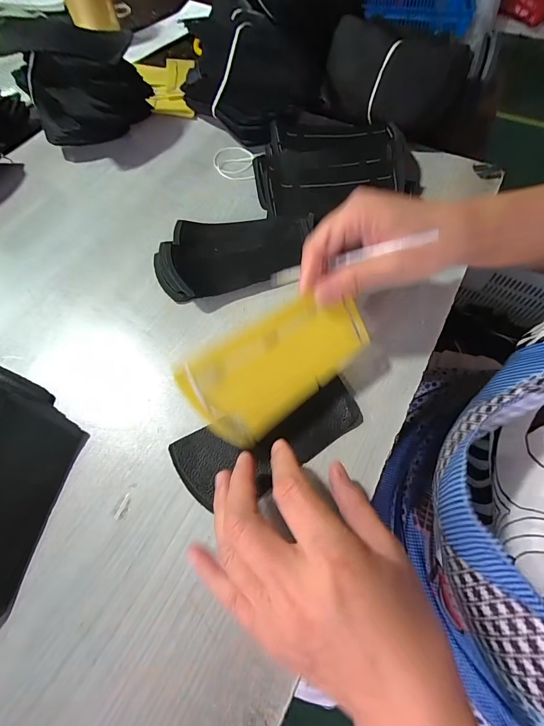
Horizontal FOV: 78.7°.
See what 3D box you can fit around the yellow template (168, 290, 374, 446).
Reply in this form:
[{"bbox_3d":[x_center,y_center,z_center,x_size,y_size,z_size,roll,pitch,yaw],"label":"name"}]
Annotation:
[{"bbox_3d":[0.005,-0.005,0.245,0.136,0.009,0.074,-40,99,-14],"label":"yellow template"}]

